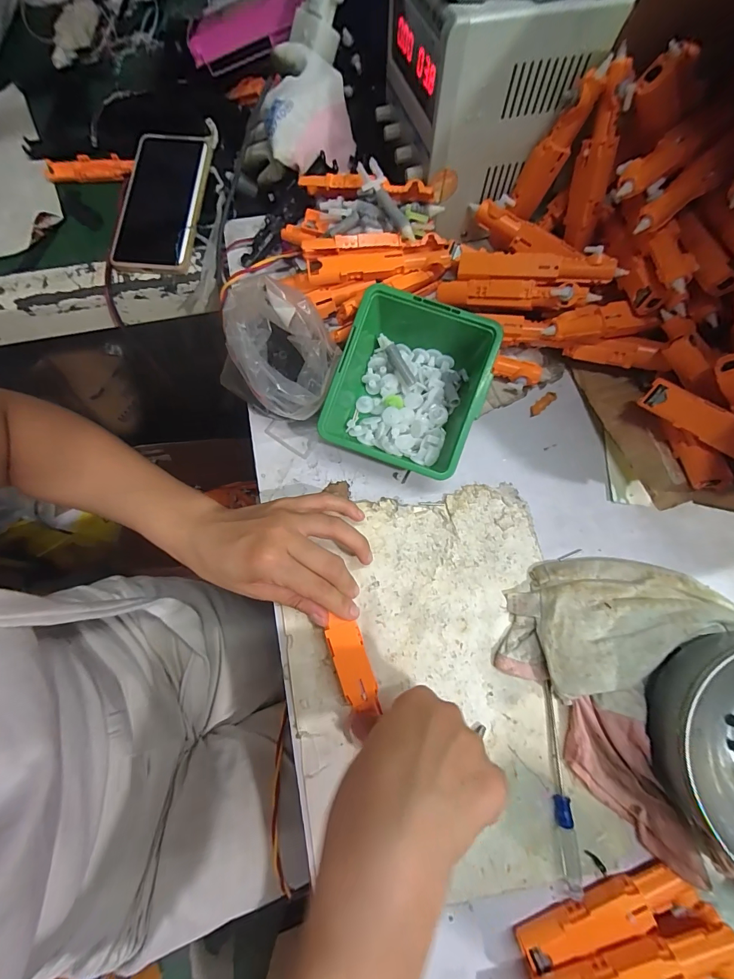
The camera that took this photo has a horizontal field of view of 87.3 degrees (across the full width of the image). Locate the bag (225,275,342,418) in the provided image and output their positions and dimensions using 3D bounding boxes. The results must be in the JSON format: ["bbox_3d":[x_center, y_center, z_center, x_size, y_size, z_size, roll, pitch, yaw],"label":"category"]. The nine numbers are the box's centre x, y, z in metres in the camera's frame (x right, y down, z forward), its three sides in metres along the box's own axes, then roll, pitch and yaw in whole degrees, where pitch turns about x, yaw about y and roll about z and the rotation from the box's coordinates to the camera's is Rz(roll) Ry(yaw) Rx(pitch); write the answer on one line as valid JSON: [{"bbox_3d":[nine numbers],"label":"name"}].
[{"bbox_3d":[-0.070,-0.100,0.308,0.088,0.081,0.082,13,73,4],"label":"bag"}]

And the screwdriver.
[{"bbox_3d":[0.134,0.204,0.266,0.012,0.009,0.124,-3,73,-1],"label":"screwdriver"}]

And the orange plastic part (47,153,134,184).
[{"bbox_3d":[-0.321,-0.373,0.447,0.102,0.016,0.019,-5,73,-1],"label":"orange plastic part"}]

